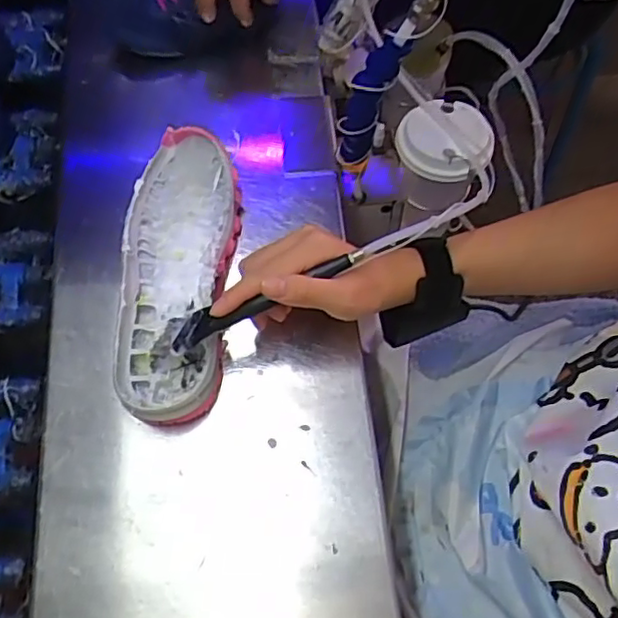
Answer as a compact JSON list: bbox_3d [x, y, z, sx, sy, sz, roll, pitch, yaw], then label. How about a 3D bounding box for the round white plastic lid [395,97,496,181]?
[{"bbox_3d":[0.126,-0.158,0.589,0.084,0.026,0.075,-21,68,-9],"label":"round white plastic lid"}]

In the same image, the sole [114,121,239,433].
[{"bbox_3d":[-0.101,-0.032,0.496,0.083,0.047,0.238,0,66,0],"label":"sole"}]

